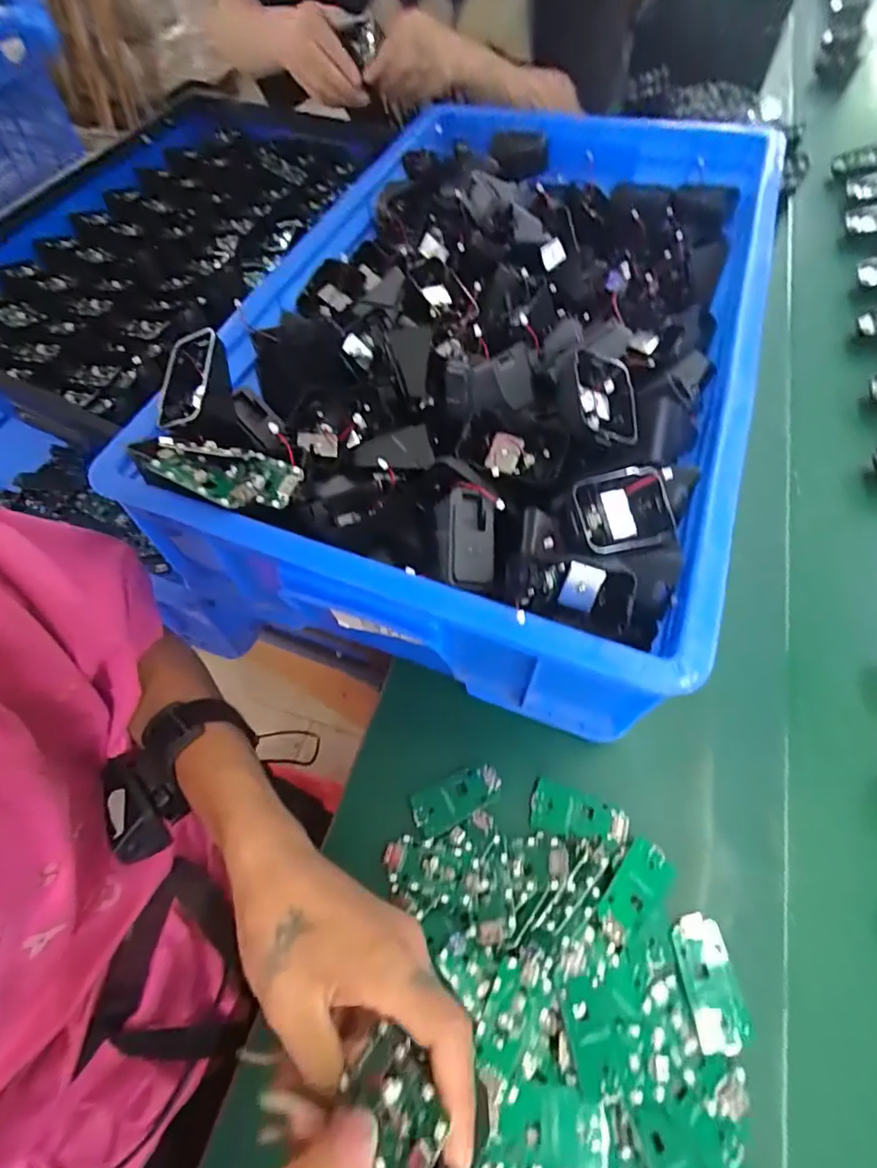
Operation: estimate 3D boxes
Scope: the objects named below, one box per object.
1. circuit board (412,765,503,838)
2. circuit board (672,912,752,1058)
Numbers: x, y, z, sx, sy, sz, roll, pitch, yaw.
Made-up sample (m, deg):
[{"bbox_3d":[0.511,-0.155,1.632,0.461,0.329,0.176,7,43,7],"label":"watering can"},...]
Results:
[{"bbox_3d":[0.013,0.150,0.385,0.063,0.004,0.030,-22,62,-10],"label":"circuit board"},{"bbox_3d":[0.161,0.234,0.325,0.031,0.005,0.065,-5,61,-1],"label":"circuit board"}]

